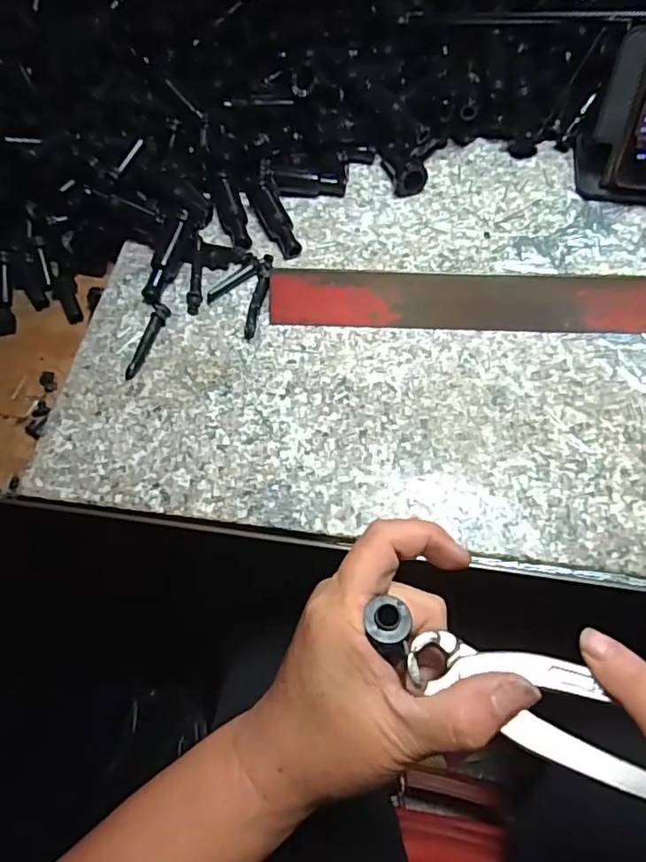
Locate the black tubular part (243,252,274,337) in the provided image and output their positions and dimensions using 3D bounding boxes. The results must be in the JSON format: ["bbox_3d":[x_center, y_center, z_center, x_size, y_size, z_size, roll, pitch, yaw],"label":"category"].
[{"bbox_3d":[-0.044,-0.092,0.394,0.009,0.008,0.066,7,62,7],"label":"black tubular part"}]

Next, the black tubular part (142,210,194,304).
[{"bbox_3d":[-0.110,-0.123,0.406,0.015,0.016,0.069,17,79,12],"label":"black tubular part"}]

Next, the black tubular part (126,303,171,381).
[{"bbox_3d":[-0.115,-0.060,0.382,0.009,0.009,0.058,13,63,10],"label":"black tubular part"}]

